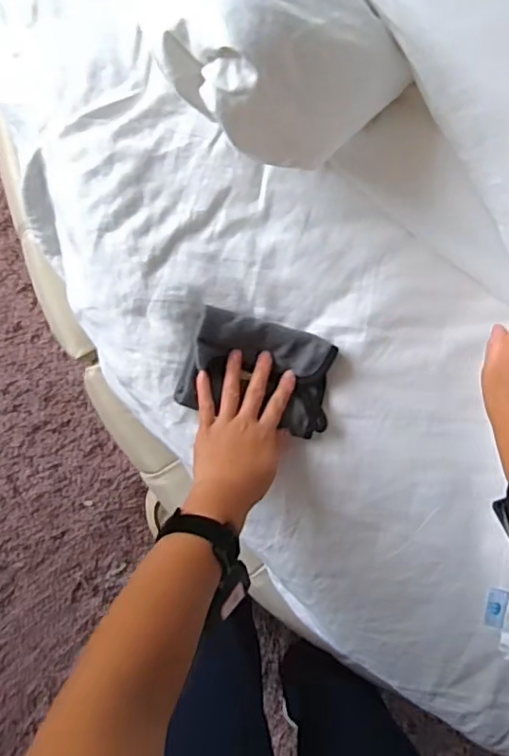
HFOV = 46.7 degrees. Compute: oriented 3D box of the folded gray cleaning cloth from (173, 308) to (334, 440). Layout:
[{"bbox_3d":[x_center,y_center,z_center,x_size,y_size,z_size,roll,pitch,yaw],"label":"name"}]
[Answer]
[{"bbox_3d":[0.006,-0.005,0.594,0.149,0.024,0.099,15,90,-10],"label":"folded gray cleaning cloth"}]

